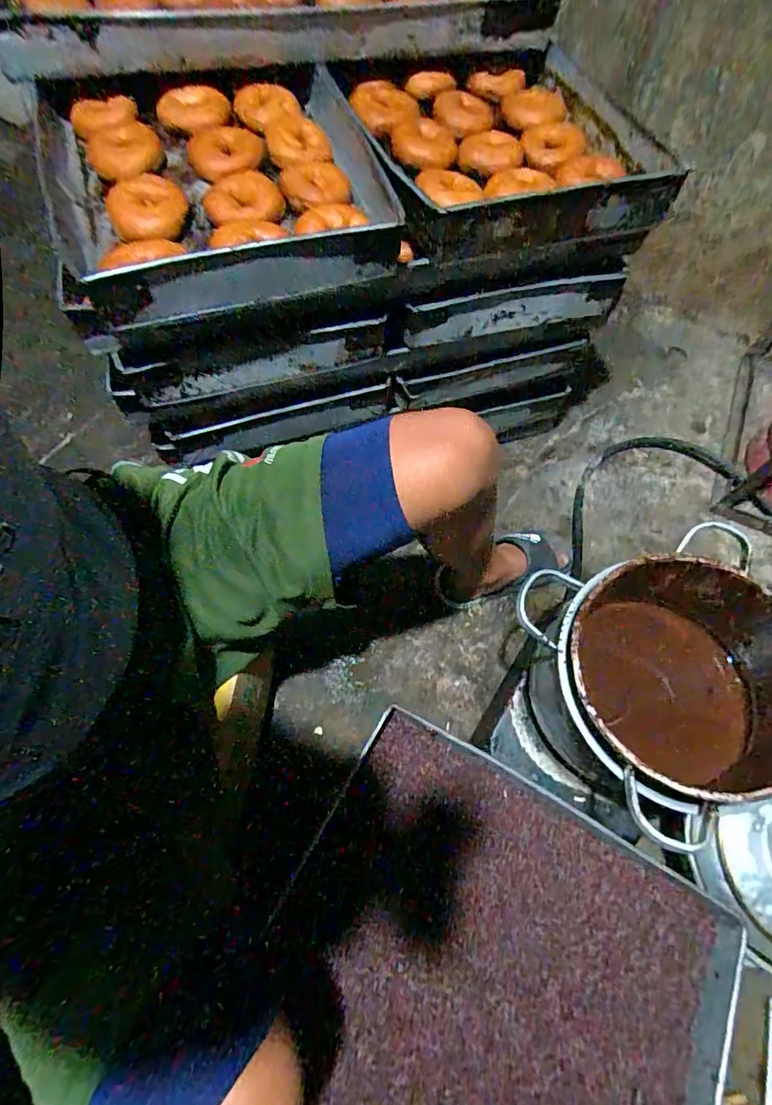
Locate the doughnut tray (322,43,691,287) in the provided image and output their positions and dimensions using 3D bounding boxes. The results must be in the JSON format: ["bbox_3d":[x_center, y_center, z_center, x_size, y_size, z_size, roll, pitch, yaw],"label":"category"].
[{"bbox_3d":[0.171,-0.593,0.722,0.397,0.097,0.430,-10,64,-8],"label":"doughnut tray"}]

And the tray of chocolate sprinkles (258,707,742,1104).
[{"bbox_3d":[0.085,0.482,0.490,0.448,0.050,0.470,28,66,12],"label":"tray of chocolate sprinkles"}]

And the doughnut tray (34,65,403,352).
[{"bbox_3d":[-0.222,-0.487,0.638,0.400,0.079,0.461,-16,65,-11],"label":"doughnut tray"}]

